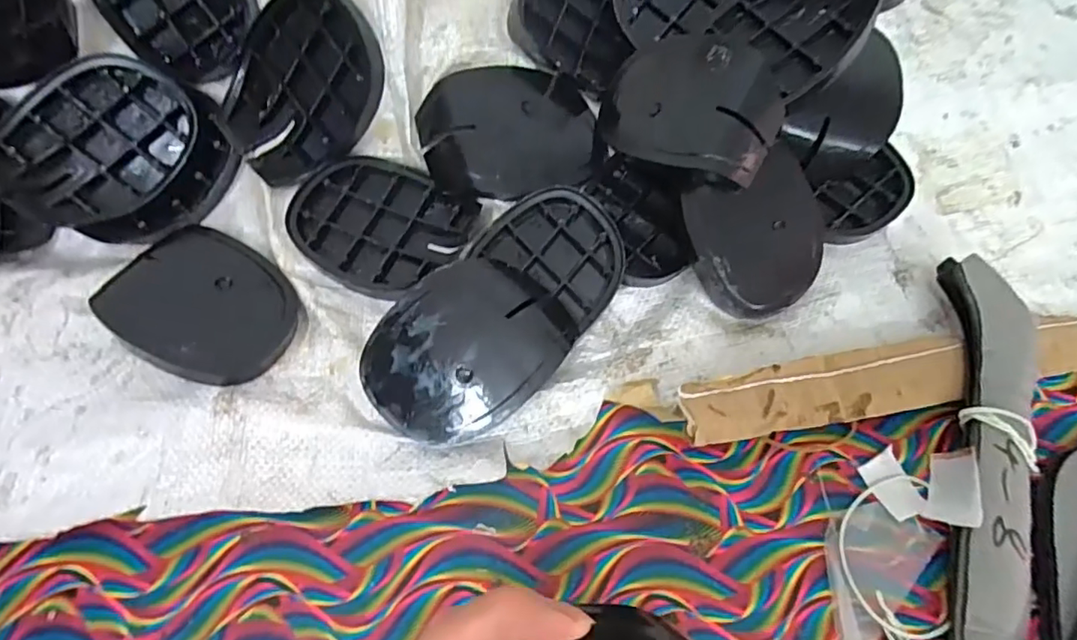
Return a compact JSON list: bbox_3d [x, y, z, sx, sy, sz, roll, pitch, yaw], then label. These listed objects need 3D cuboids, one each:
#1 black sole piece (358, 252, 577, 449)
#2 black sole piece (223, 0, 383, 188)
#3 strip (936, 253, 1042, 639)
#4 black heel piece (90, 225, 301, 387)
[{"bbox_3d":[-0.039,0.017,0.331,0.118,0.042,0.086,-36,71,-18],"label":"black sole piece"},{"bbox_3d":[-0.152,-0.149,0.365,0.089,0.117,0.018,40,23,-3],"label":"black sole piece"},{"bbox_3d":[0.235,0.105,0.299,0.068,0.034,0.294,19,65,7],"label":"strip"},{"bbox_3d":[-0.197,-0.010,0.344,0.098,0.014,0.089,34,48,-4],"label":"black heel piece"}]

